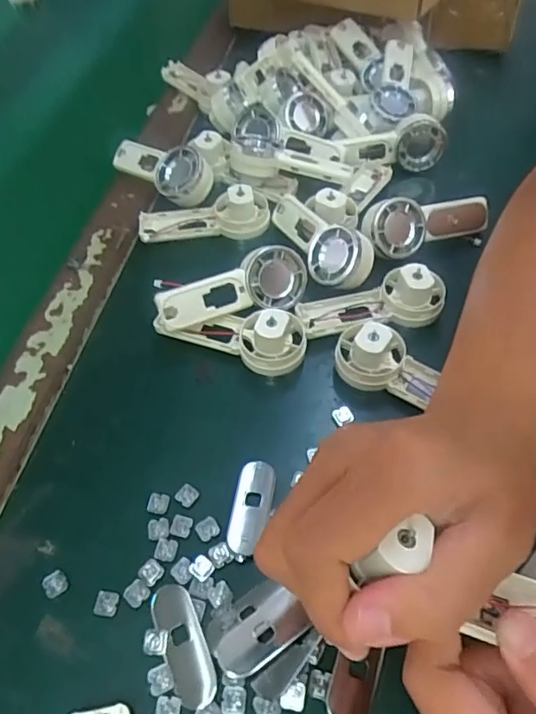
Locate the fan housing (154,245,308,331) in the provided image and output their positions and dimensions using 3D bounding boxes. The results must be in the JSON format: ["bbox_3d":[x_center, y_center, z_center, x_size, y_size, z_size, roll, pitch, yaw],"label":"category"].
[{"bbox_3d":[-0.022,-0.042,0.331,0.093,0.036,0.016,-17,10,-17],"label":"fan housing"}]

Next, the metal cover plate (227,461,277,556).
[{"bbox_3d":[-0.008,0.075,0.273,0.019,0.004,0.048,8,54,7],"label":"metal cover plate"}]

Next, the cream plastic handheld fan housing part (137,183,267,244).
[{"bbox_3d":[-0.045,-0.100,0.384,0.090,0.030,0.031,-5,53,-2],"label":"cream plastic handheld fan housing part"}]

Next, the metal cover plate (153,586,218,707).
[{"bbox_3d":[-0.037,0.124,0.236,0.018,0.004,0.050,-20,55,-13],"label":"metal cover plate"}]

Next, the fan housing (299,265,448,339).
[{"bbox_3d":[0.064,-0.037,0.336,0.090,0.028,0.036,-6,53,-3],"label":"fan housing"}]

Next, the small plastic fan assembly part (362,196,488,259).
[{"bbox_3d":[0.111,-0.091,0.379,0.086,0.038,0.022,-6,14,-17],"label":"small plastic fan assembly part"}]

